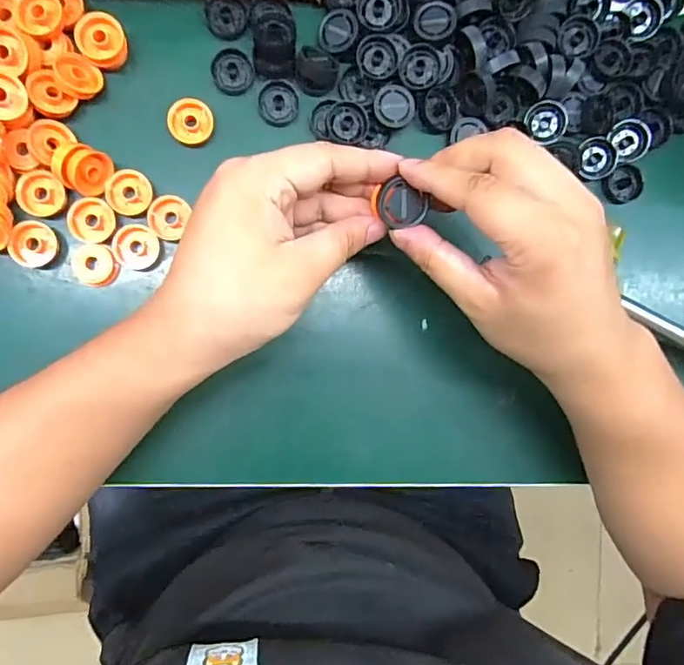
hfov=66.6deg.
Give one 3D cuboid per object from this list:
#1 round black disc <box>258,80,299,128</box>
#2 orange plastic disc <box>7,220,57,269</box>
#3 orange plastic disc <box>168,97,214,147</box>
[{"bbox_3d":[-0.039,-0.140,0.320,0.024,0.008,0.025,-4,90,-7],"label":"round black disc"},{"bbox_3d":[-0.178,-0.051,0.301,0.021,0.011,0.026,18,87,-7],"label":"orange plastic disc"},{"bbox_3d":[-0.090,-0.125,0.311,0.025,0.010,0.026,0,90,-7],"label":"orange plastic disc"}]

